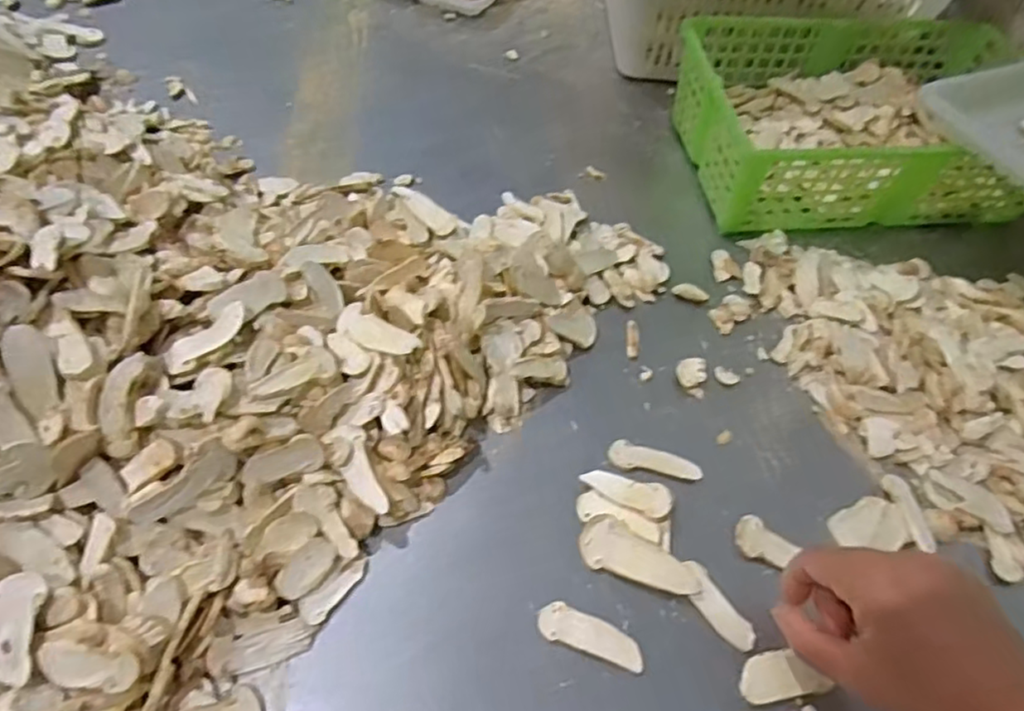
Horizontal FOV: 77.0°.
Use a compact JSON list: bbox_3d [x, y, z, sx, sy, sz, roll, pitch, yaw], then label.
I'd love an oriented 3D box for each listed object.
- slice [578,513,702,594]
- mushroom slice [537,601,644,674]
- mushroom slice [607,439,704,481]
[{"bbox_3d":[0.083,0.129,0.414,0.077,0.012,0.032,17,55,8],"label":"slice"},{"bbox_3d":[0.048,0.169,0.390,0.064,0.005,0.021,18,56,8],"label":"mushroom slice"},{"bbox_3d":[0.102,0.078,0.460,0.065,0.009,0.020,17,55,8],"label":"mushroom slice"}]

